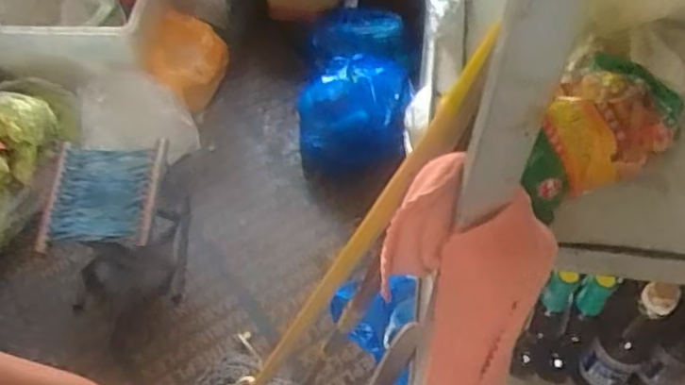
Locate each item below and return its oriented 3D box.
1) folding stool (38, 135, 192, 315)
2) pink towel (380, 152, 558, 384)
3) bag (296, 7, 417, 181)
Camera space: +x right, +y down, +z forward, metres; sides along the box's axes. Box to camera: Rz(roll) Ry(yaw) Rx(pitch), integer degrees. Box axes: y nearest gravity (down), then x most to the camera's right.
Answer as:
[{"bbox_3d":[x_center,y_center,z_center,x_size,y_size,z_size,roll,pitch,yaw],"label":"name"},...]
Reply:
[{"bbox_3d":[-0.562,0.091,1.619,0.294,0.347,0.289,-2,54,-1],"label":"folding stool"},{"bbox_3d":[0.096,0.094,0.595,0.153,0.285,0.071,34,61,23],"label":"pink towel"},{"bbox_3d":[0.050,-0.330,1.944,0.335,0.237,0.598,4,54,3],"label":"bag"}]

